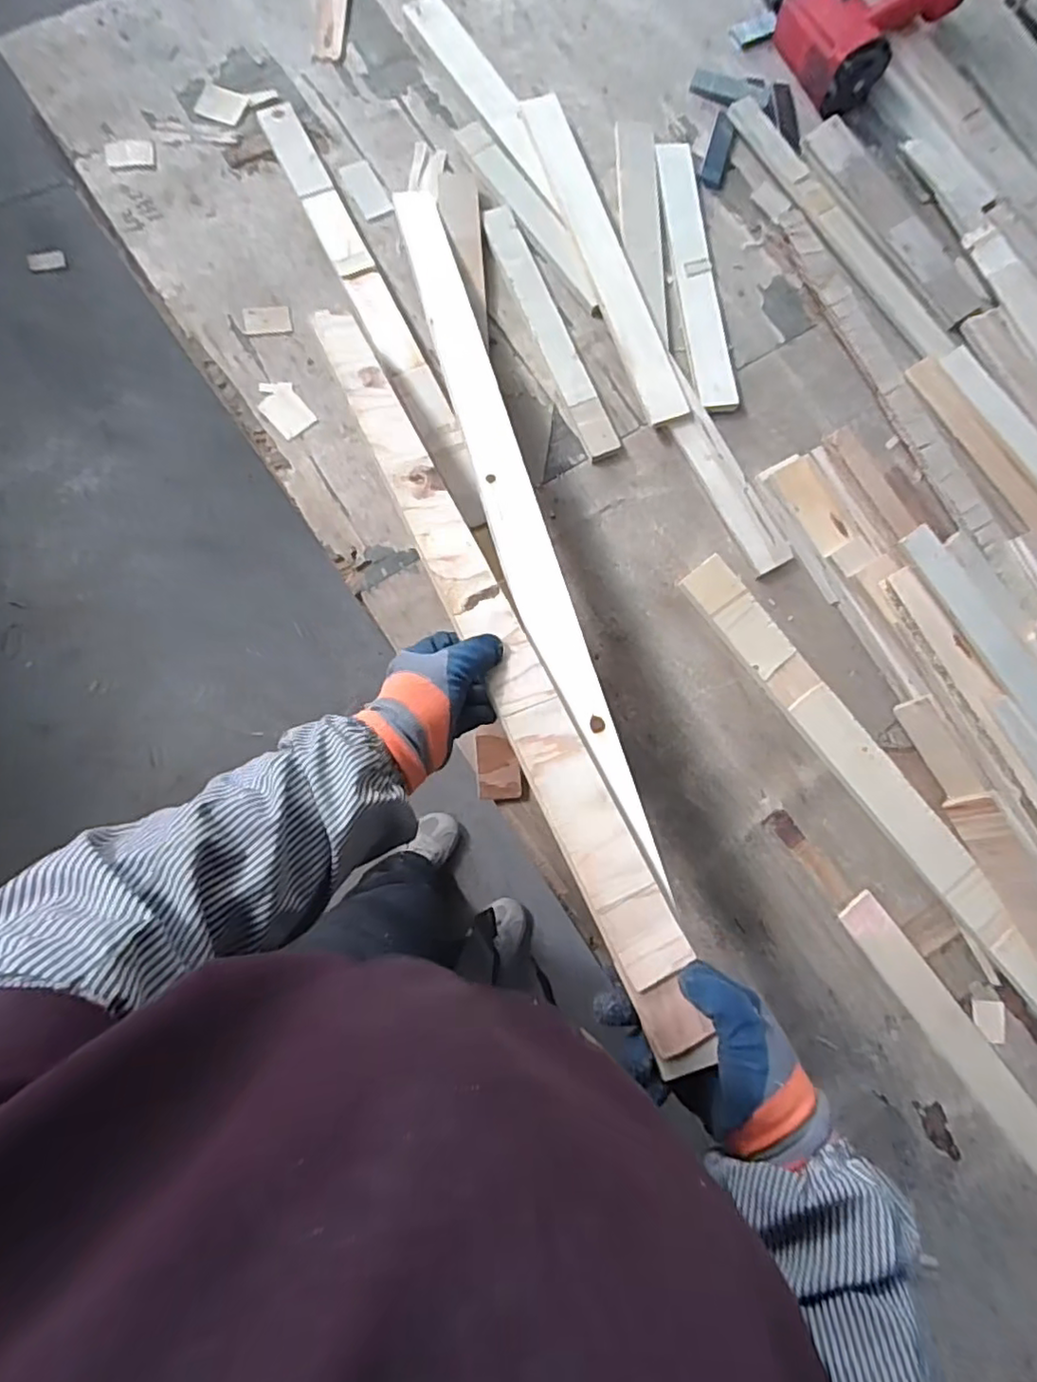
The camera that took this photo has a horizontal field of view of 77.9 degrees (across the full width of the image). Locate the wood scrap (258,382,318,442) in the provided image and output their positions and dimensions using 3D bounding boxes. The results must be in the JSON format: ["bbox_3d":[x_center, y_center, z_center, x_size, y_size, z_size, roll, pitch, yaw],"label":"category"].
[{"bbox_3d":[-0.270,-0.327,0.741,0.045,0.006,0.068,-38,92,-12],"label":"wood scrap"}]

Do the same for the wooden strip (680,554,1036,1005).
[{"bbox_3d":[0.412,0.104,0.737,0.062,0.021,0.638,-37,86,-11],"label":"wooden strip"}]

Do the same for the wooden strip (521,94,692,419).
[{"bbox_3d":[0.108,-0.541,0.796,0.058,0.012,0.457,-20,84,-2],"label":"wooden strip"}]

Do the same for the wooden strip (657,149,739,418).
[{"bbox_3d":[0.227,-0.537,0.823,0.051,0.008,0.376,-6,81,-7],"label":"wooden strip"}]

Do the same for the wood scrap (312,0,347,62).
[{"bbox_3d":[-0.240,-0.886,0.830,0.038,0.011,0.176,2,80,-6],"label":"wood scrap"}]

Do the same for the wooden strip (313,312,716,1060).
[{"bbox_3d":[-0.036,-0.077,0.538,0.054,0.022,0.719,-25,69,-4],"label":"wooden strip"}]

